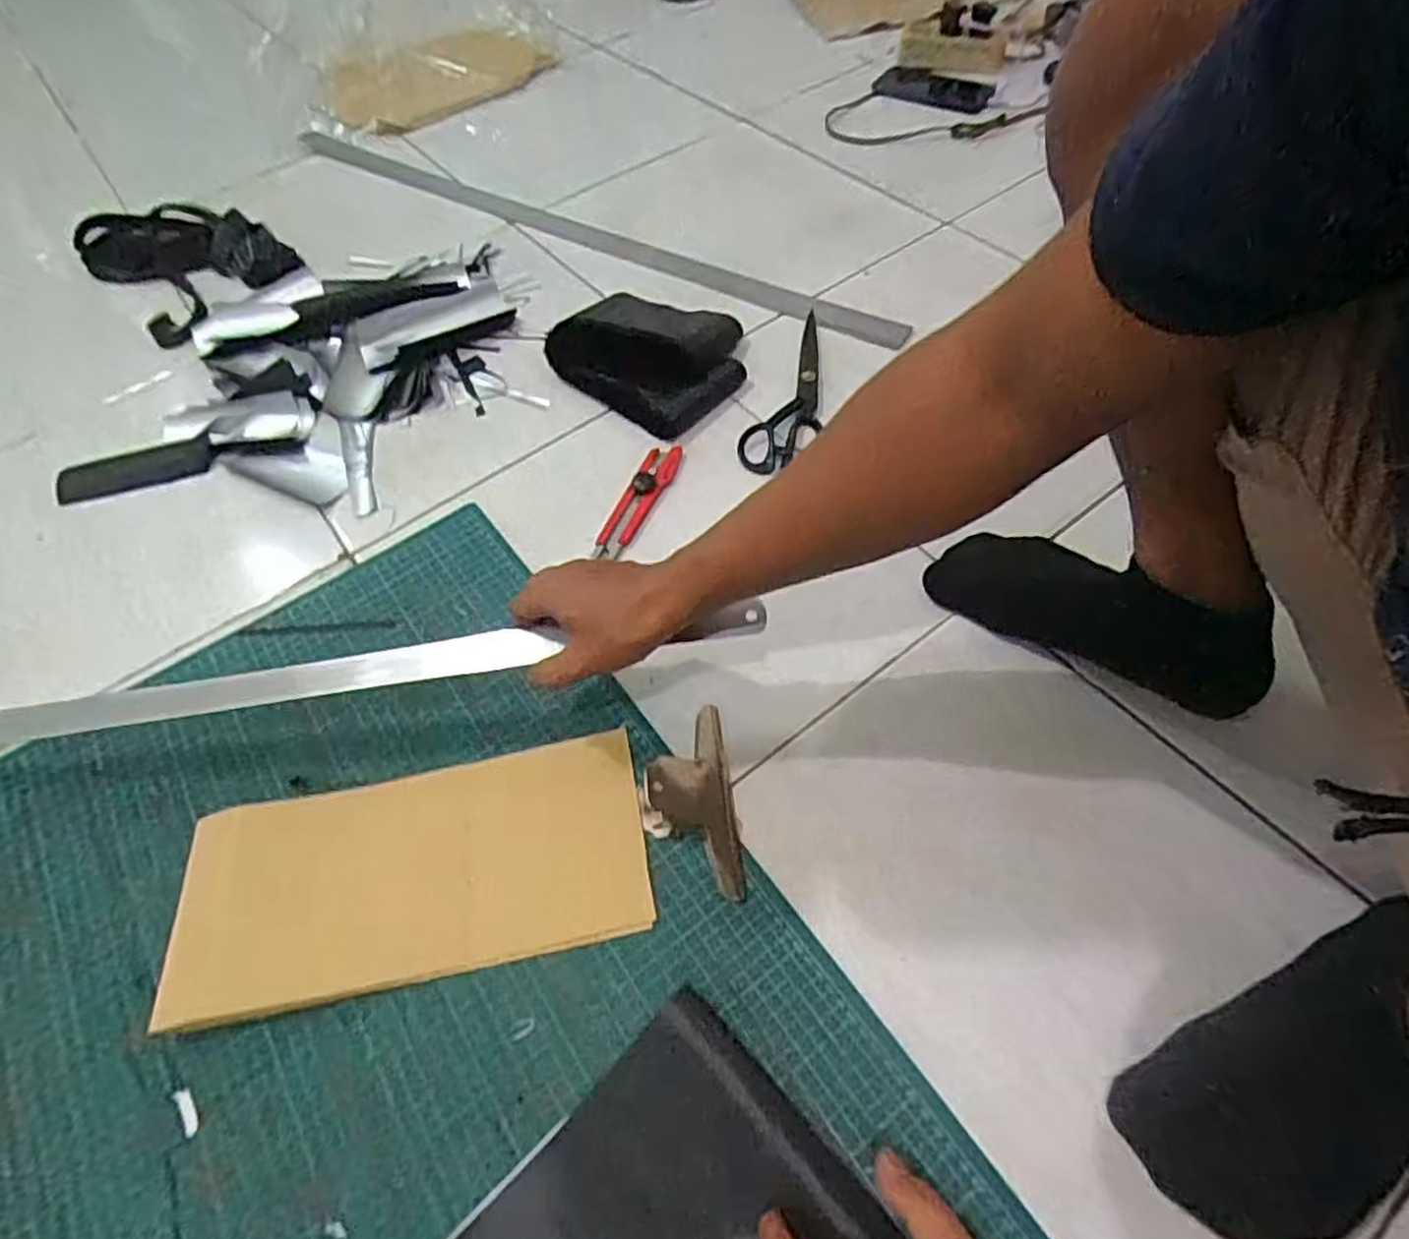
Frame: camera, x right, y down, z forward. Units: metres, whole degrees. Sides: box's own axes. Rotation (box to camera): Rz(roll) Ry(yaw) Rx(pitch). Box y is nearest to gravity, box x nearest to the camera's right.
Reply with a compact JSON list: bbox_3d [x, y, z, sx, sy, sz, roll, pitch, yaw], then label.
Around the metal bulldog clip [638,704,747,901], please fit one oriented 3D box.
[{"bbox_3d":[-0.013,0.125,0.520,0.065,0.032,0.134,-9,57,-2],"label":"metal bulldog clip"}]

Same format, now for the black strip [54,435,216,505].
[{"bbox_3d":[-0.579,-0.154,0.752,0.154,0.013,0.050,-13,57,-4],"label":"black strip"}]

